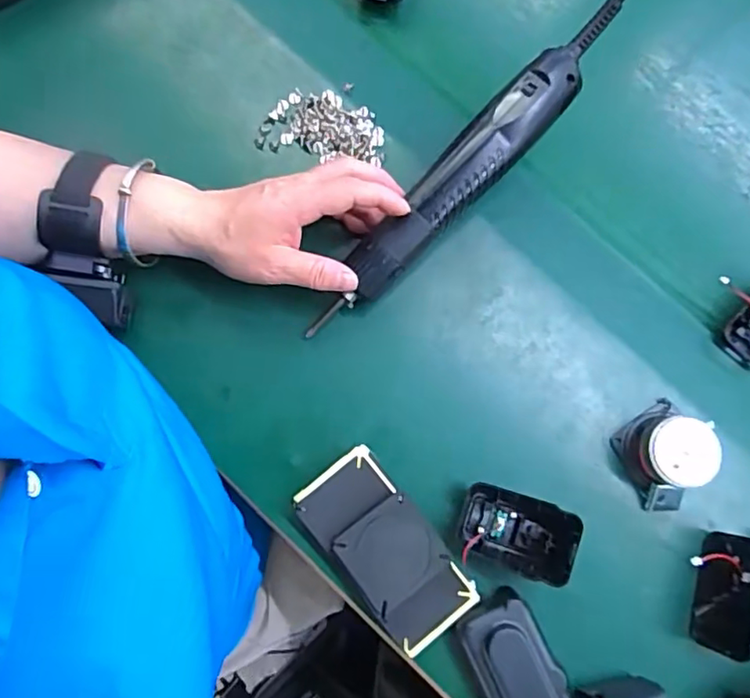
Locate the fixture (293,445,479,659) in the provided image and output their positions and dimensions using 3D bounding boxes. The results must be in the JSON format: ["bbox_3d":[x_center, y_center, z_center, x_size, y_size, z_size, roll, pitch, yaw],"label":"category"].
[{"bbox_3d":[0.004,0.127,0.370,0.064,0.026,0.119,-39,83,-9],"label":"fixture"}]

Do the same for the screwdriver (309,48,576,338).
[{"bbox_3d":[0.043,-0.098,0.382,0.035,0.034,0.234,44,94,8],"label":"screwdriver"}]

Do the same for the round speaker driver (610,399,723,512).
[{"bbox_3d":[0.189,0.069,0.376,0.049,0.038,0.061,-24,81,-7],"label":"round speaker driver"}]

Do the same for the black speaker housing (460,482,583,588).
[{"bbox_3d":[0.087,0.114,0.365,0.065,0.044,0.044,18,78,1],"label":"black speaker housing"}]

